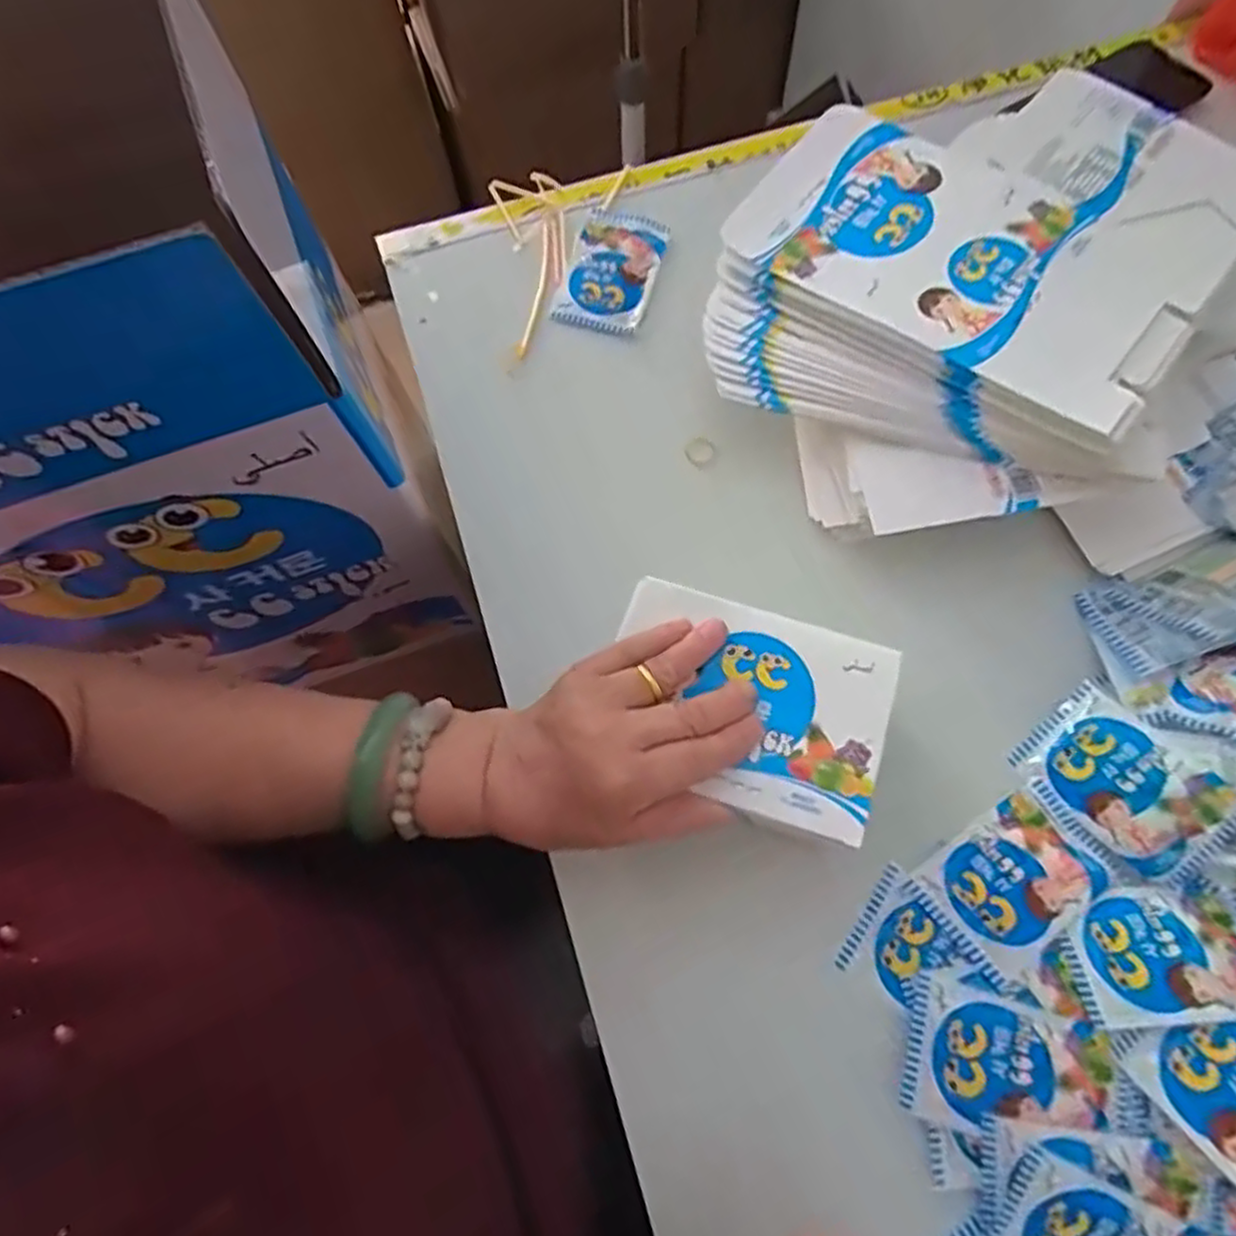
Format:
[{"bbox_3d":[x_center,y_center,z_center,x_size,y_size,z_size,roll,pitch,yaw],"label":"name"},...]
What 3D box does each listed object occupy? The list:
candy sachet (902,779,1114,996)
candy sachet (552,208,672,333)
[{"bbox_3d":[0.212,0.143,0.401,0.091,0.012,0.064,-31,60,-13],"label":"candy sachet"},{"bbox_3d":[-0.003,-0.261,0.551,0.062,0.009,0.103,16,73,8],"label":"candy sachet"}]

